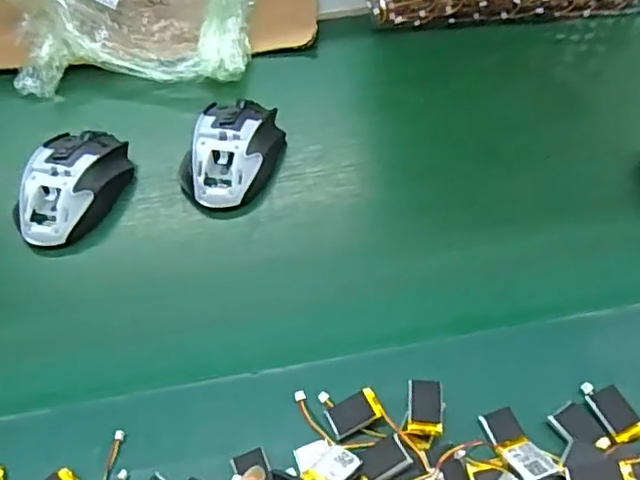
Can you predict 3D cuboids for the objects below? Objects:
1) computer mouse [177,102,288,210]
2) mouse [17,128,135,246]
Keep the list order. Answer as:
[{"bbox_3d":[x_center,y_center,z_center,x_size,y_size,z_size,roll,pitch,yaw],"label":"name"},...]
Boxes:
[{"bbox_3d":[-0.069,-0.077,0.524,0.066,0.041,0.113,8,51,10],"label":"computer mouse"},{"bbox_3d":[-0.199,-0.046,0.510,0.062,0.037,0.110,11,52,12],"label":"mouse"}]

